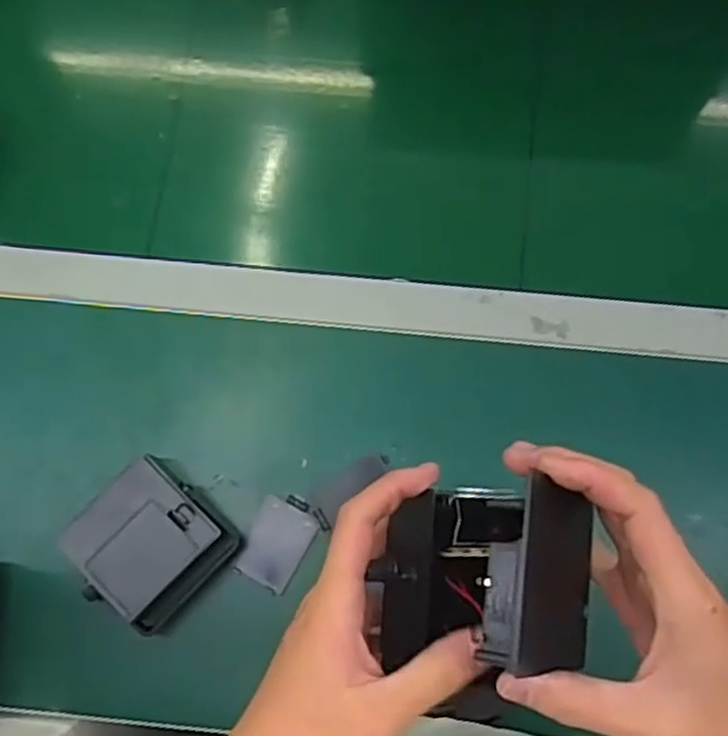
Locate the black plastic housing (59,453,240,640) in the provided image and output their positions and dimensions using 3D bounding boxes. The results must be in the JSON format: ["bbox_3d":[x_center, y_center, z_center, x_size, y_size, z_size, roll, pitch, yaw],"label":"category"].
[{"bbox_3d":[-0.150,0.124,0.527,0.090,0.045,0.096,43,80,9],"label":"black plastic housing"}]

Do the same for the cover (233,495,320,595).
[{"bbox_3d":[-0.063,0.126,0.547,0.042,0.004,0.066,27,84,9],"label":"cover"}]

